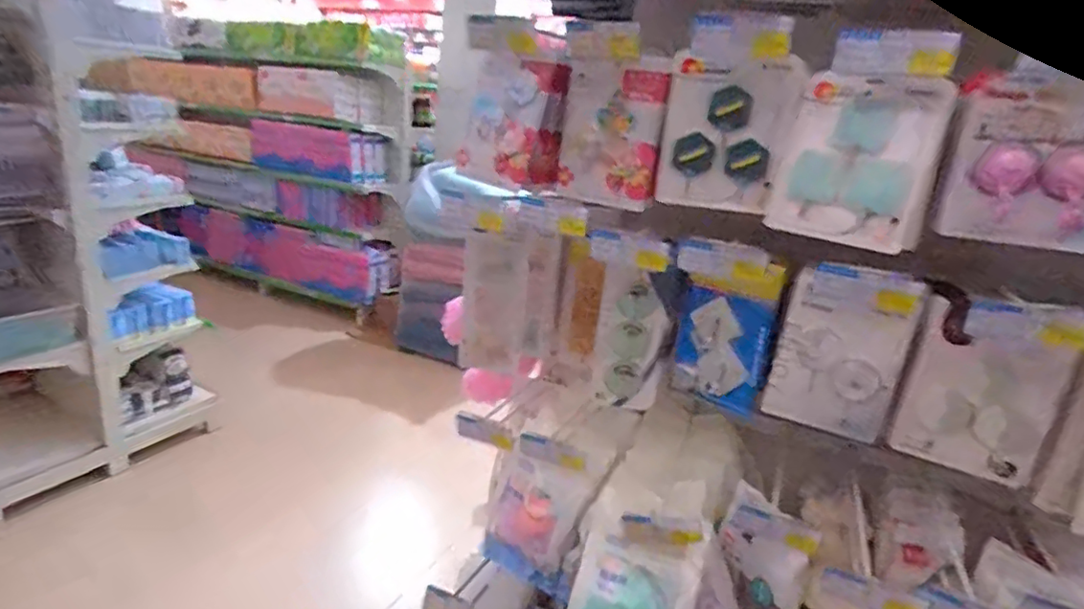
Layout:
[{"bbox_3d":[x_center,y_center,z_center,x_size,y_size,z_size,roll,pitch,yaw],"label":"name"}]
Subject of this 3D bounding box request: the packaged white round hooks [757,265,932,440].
[{"bbox_3d":[0.340,0.055,0.666,0.124,0.190,0.021,11,18,15],"label":"packaged white round hooks"}]

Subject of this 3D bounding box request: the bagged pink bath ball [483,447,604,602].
[{"bbox_3d":[-0.015,0.319,0.863,0.159,0.229,0.038,16,20,27],"label":"bagged pink bath ball"}]

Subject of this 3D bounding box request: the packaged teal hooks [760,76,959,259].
[{"bbox_3d":[0.329,-0.149,0.612,0.142,0.160,0.040,17,20,29],"label":"packaged teal hooks"}]

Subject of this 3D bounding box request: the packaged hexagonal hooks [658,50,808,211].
[{"bbox_3d":[0.213,-0.195,0.672,0.136,0.165,0.027,11,18,15],"label":"packaged hexagonal hooks"}]

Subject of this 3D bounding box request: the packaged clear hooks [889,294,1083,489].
[{"bbox_3d":[0.481,0.101,0.639,0.139,0.173,0.036,15,20,26],"label":"packaged clear hooks"}]

